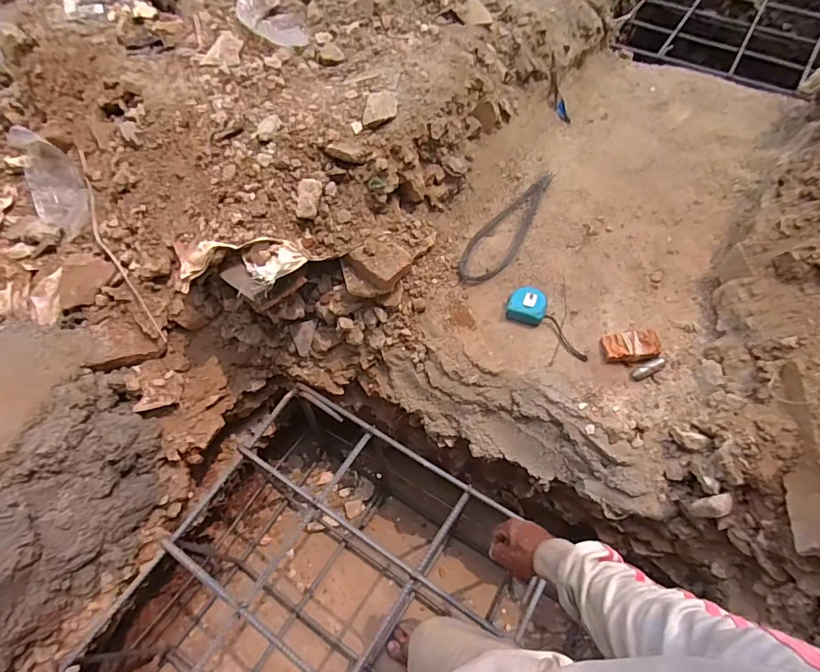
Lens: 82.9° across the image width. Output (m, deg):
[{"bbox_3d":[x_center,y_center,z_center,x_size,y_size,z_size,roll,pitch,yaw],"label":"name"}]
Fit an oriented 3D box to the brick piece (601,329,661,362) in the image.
[{"bbox_3d":[0.447,0.020,0.944,0.102,0.040,0.069,-2,59,-1],"label":"brick piece"}]

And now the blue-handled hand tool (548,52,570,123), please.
[{"bbox_3d":[0.424,-0.711,1.347,0.044,0.187,0.027,-27,23,-15],"label":"blue-handled hand tool"}]

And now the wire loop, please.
[{"bbox_3d":[0.242,-0.271,1.125,0.108,0.025,0.425,29,63,16],"label":"wire loop"}]

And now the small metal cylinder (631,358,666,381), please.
[{"bbox_3d":[0.477,0.065,0.923,0.075,0.016,0.023,-28,62,-1],"label":"small metal cylinder"}]

